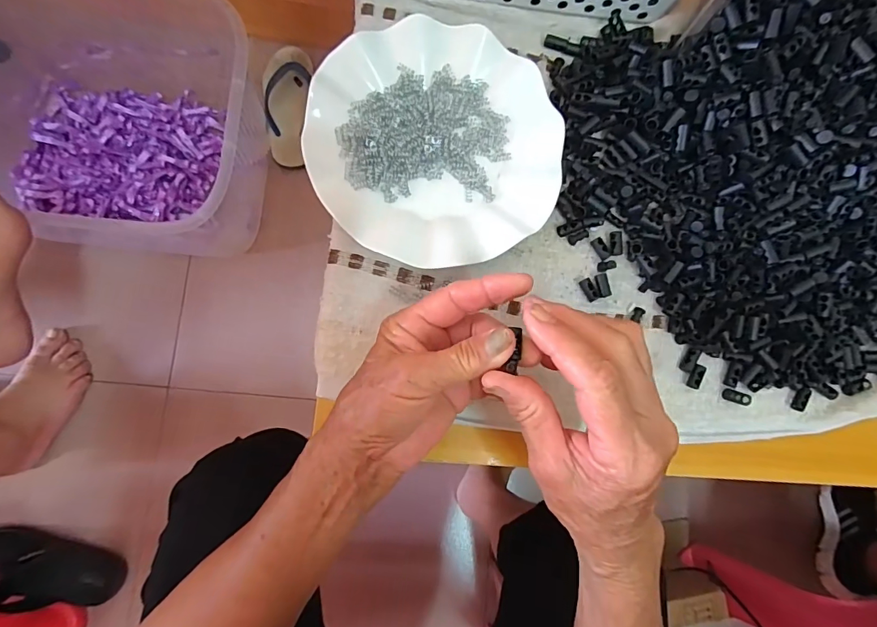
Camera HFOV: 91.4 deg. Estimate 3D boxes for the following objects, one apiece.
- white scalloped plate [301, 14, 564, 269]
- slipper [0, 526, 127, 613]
[{"bbox_3d":[-0.001,-0.124,0.318,0.177,0.019,0.176,1,84,-7],"label":"white scalloped plate"},{"bbox_3d":[-0.644,0.399,0.677,0.224,0.069,0.112,22,82,-17],"label":"slipper"}]

